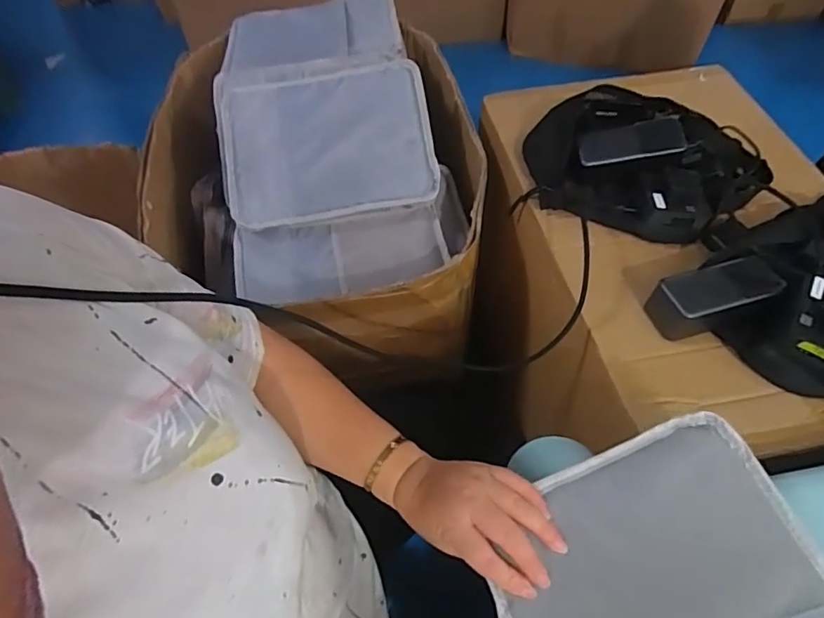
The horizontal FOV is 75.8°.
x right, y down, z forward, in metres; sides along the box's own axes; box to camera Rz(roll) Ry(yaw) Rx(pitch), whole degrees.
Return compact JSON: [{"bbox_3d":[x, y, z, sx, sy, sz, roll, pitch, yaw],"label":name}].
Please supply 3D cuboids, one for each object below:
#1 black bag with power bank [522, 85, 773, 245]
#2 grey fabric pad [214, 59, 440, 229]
[{"bbox_3d":[0.300,-0.187,0.692,0.300,0.084,0.196,17,58,13],"label":"black bag with power bank"},{"bbox_3d":[-0.128,-0.250,0.773,0.304,0.025,0.250,-8,75,2],"label":"grey fabric pad"}]

